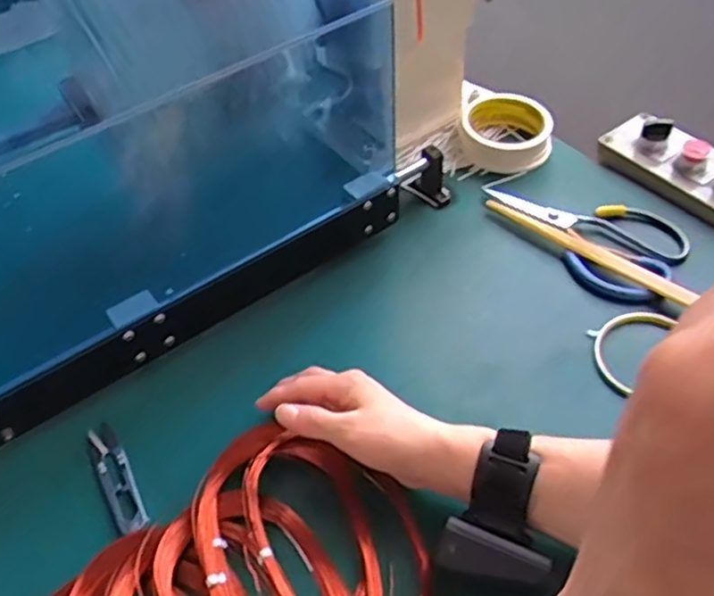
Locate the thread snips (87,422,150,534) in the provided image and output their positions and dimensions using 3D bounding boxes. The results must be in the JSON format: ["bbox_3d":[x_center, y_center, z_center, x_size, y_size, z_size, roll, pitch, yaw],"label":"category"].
[{"bbox_3d":[-0.178,0.132,0.502,0.023,0.005,0.096,-29,54,-19],"label":"thread snips"}]

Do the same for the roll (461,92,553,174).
[{"bbox_3d":[0.160,-0.182,0.731,0.098,0.035,0.099,2,50,7],"label":"roll"}]

